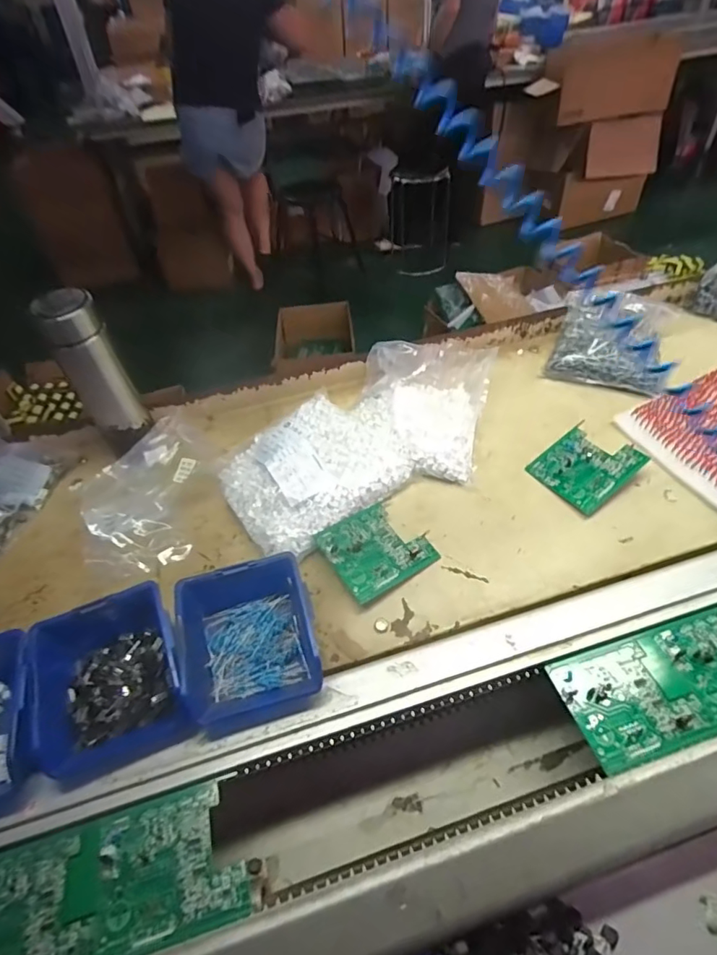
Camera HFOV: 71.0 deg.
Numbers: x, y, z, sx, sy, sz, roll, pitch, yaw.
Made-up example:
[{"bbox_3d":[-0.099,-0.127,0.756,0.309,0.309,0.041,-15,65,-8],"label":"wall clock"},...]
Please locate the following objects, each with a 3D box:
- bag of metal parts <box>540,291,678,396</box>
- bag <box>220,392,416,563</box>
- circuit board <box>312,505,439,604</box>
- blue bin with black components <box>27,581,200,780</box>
[{"bbox_3d":[0.368,-0.205,0.738,0.151,0.046,0.175,16,56,15],"label":"bag of metal parts"},{"bbox_3d":[-0.048,-0.020,0.620,0.240,0.046,0.172,-36,59,-22],"label":"bag"},{"bbox_3d":[0.021,0.079,0.559,0.108,0.009,0.093,-26,63,-26],"label":"circuit board"},{"bbox_3d":[-0.225,0.178,0.458,0.125,0.056,0.138,-17,49,-10],"label":"blue bin with black components"}]

